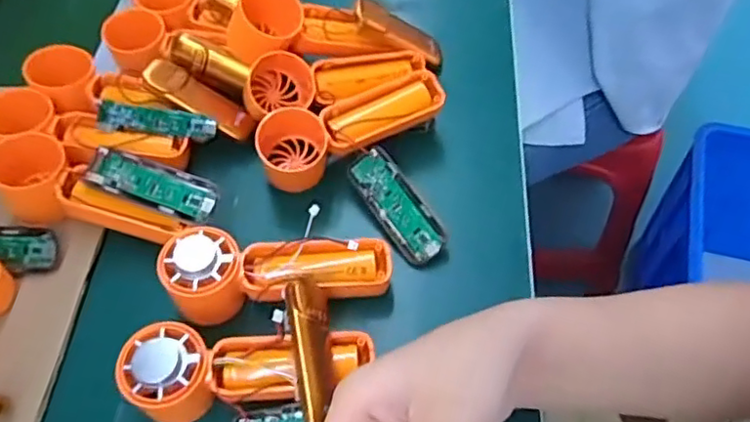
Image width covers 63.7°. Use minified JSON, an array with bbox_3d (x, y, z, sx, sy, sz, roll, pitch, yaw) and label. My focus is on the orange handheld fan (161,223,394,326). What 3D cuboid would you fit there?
[{"bbox_3d":[-0.055,0.035,0.352,0.127,0.045,0.047,-7,57,-2],"label":"orange handheld fan"}]

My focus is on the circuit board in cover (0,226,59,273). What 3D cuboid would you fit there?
[{"bbox_3d":[-0.238,0.023,0.373,0.079,0.006,0.027,3,82,-6],"label":"circuit board in cover"}]

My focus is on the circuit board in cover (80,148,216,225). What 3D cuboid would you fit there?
[{"bbox_3d":[-0.137,-0.017,0.374,0.080,0.007,0.029,19,69,0],"label":"circuit board in cover"}]

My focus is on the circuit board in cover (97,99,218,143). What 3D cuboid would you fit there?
[{"bbox_3d":[-0.148,-0.060,0.412,0.077,0.020,0.007,9,17,-6],"label":"circuit board in cover"}]

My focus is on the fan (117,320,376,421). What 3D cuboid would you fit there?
[{"bbox_3d":[-0.065,0.082,0.316,0.125,0.034,0.049,-1,57,-14],"label":"fan"}]

